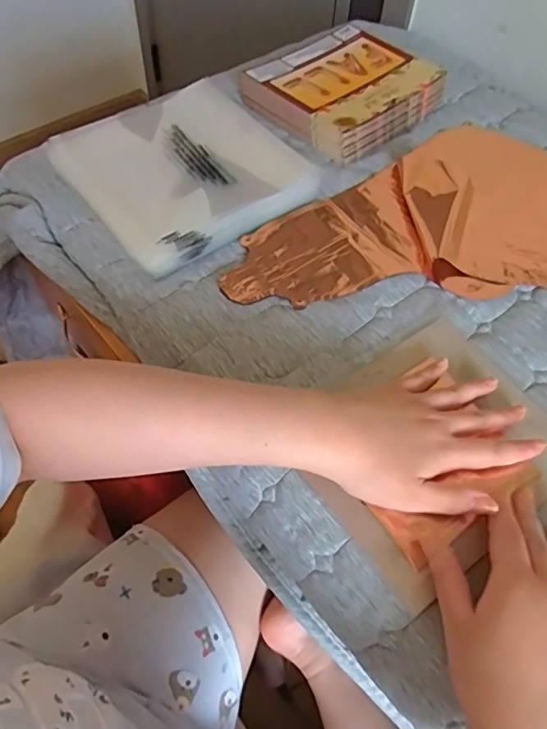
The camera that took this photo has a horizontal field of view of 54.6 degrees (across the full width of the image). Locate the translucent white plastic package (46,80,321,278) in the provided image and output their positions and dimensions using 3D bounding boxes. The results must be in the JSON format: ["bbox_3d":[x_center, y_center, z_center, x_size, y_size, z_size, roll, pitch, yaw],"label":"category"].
[{"bbox_3d":[-0.098,-0.211,0.569,0.212,0.033,0.222,-33,63,-21],"label":"translucent white plastic package"}]

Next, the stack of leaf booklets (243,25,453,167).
[{"bbox_3d":[0.088,-0.339,0.656,0.214,0.040,0.175,-37,64,-23],"label":"stack of leaf booklets"}]

